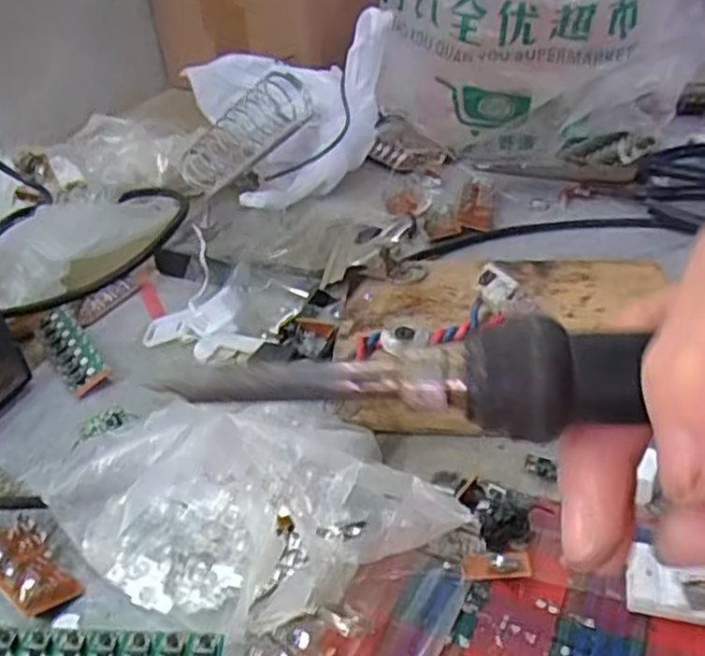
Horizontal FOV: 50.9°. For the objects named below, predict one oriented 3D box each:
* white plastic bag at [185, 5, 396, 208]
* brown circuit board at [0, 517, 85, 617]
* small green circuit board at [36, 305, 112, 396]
[{"bbox_3d":[-0.044,-0.159,0.511,0.112,0.091,0.113,-23,39,-23],"label":"white plastic bag"},{"bbox_3d":[-0.118,0.083,0.265,0.043,0.015,0.021,25,45,36],"label":"brown circuit board"},{"bbox_3d":[-0.145,0.011,0.377,0.022,0.006,0.068,-39,46,-13],"label":"small green circuit board"}]

